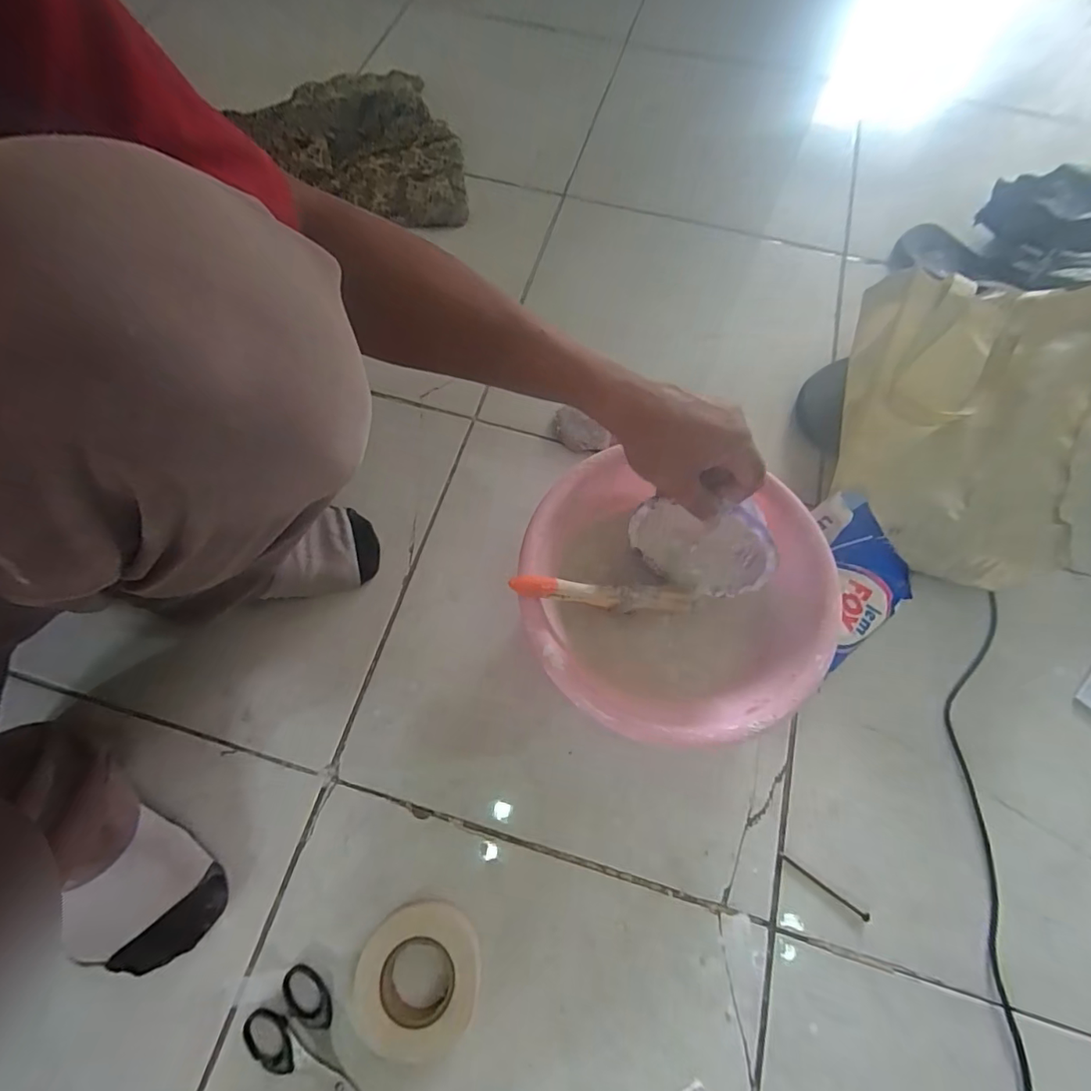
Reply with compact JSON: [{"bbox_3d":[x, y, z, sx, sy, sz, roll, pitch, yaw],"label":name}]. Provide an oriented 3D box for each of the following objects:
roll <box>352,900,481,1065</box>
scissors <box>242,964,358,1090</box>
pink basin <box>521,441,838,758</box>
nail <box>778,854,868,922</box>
[{"bbox_3d":[-0.101,0.340,0.398,0.095,0.024,0.094,0,69,1],"label":"roll"},{"bbox_3d":[-0.167,0.406,0.381,0.064,0.006,0.151,-38,73,-13],"label":"scissors"},{"bbox_3d":[0.114,0.046,0.481,0.268,0.085,0.265,13,69,6],"label":"pink basin"},{"bbox_3d":[0.238,0.291,0.431,0.079,0.004,0.006,34,73,13],"label":"nail"}]

